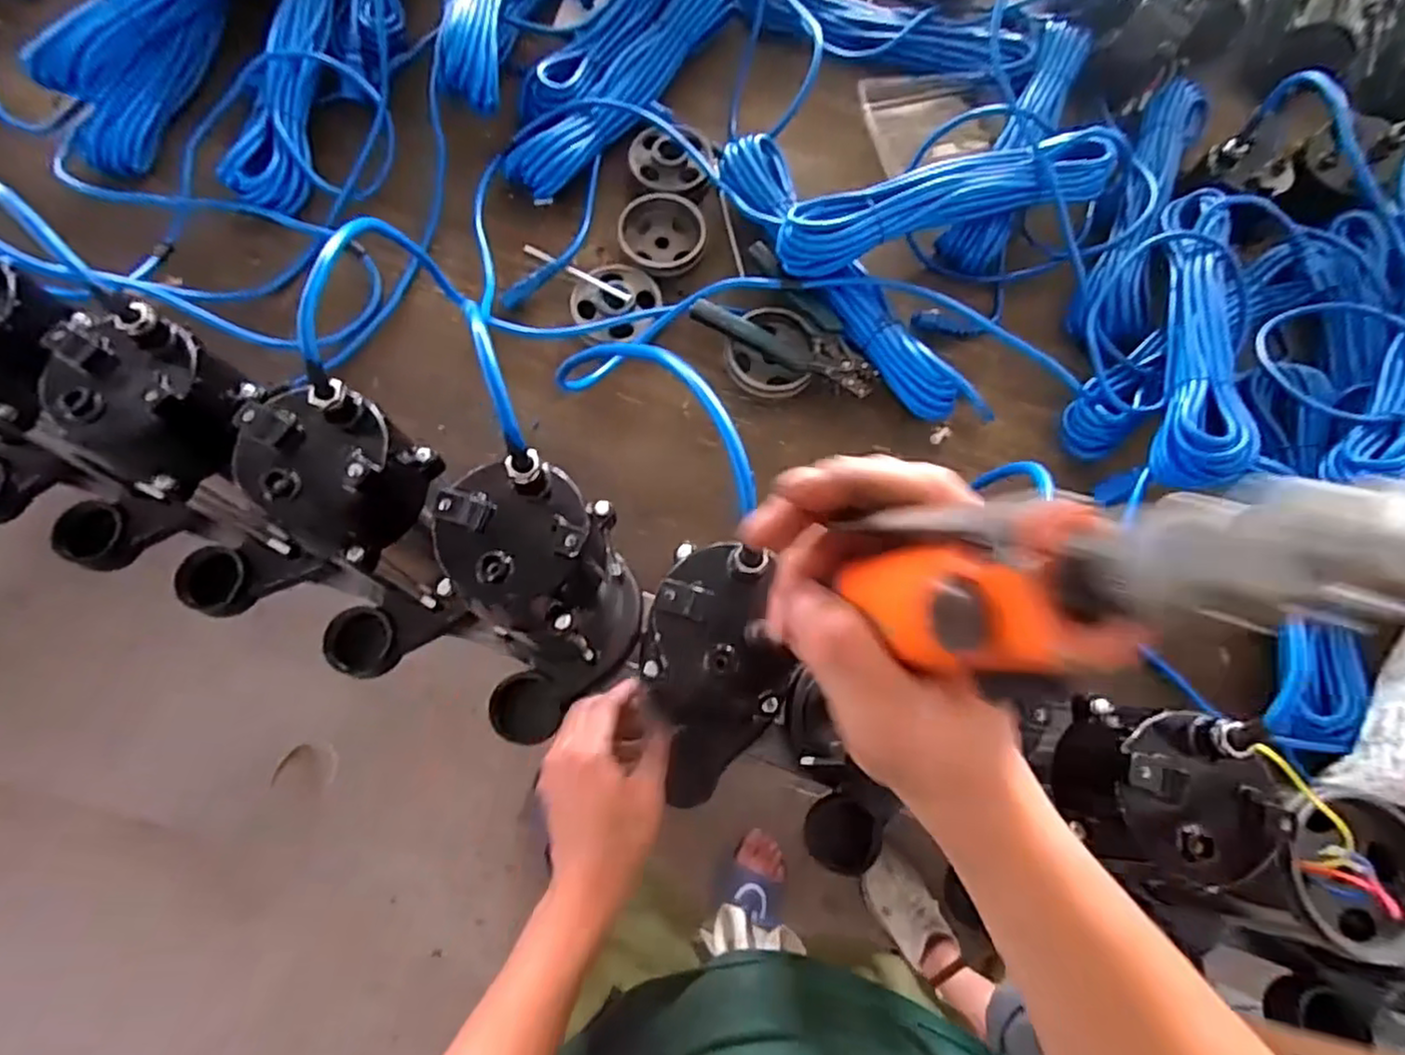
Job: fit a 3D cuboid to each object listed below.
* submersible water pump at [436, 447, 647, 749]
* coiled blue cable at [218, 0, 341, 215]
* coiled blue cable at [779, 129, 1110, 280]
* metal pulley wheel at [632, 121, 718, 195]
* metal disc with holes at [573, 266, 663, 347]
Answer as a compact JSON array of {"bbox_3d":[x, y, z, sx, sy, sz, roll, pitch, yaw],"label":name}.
[{"bbox_3d":[-0.112,0.063,0.464,0.083,0.236,0.144,9,72,1],"label":"submersible water pump"},{"bbox_3d":[-0.434,-0.505,0.728,0.085,0.043,0.350,3,72,-1],"label":"coiled blue cable"},{"bbox_3d":[0.239,-0.317,0.679,0.353,0.060,0.074,-16,74,-7],"label":"coiled blue cable"},{"bbox_3d":[-0.031,-0.397,0.736,0.091,0.024,0.088,1,72,-2],"label":"metal pulley wheel"},{"bbox_3d":[-0.088,-0.217,0.674,0.084,0.025,0.101,16,73,3],"label":"metal disc with holes"}]

